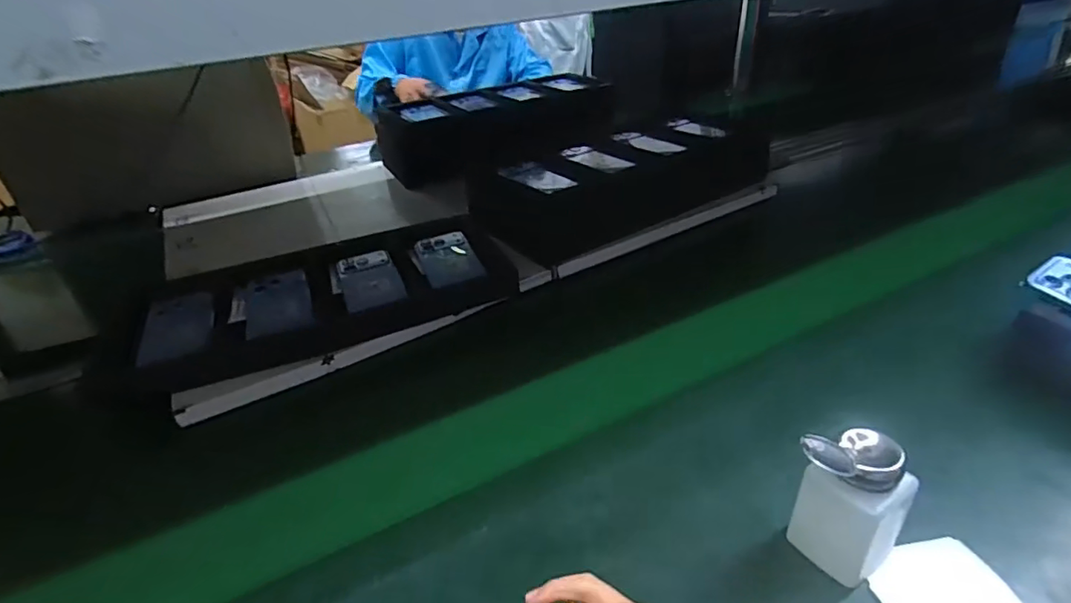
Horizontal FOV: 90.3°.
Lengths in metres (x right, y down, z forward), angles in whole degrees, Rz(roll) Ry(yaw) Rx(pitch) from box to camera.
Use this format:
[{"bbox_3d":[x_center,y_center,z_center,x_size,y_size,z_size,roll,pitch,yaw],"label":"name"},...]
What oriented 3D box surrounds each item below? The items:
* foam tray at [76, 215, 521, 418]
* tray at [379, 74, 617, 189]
[{"bbox_3d":[-0.280,-0.005,0.700,0.482,0.045,0.212,-19,35,-22],"label":"foam tray"},{"bbox_3d":[-0.087,-0.391,1.183,0.484,0.133,0.226,-18,35,-21],"label":"tray"}]

